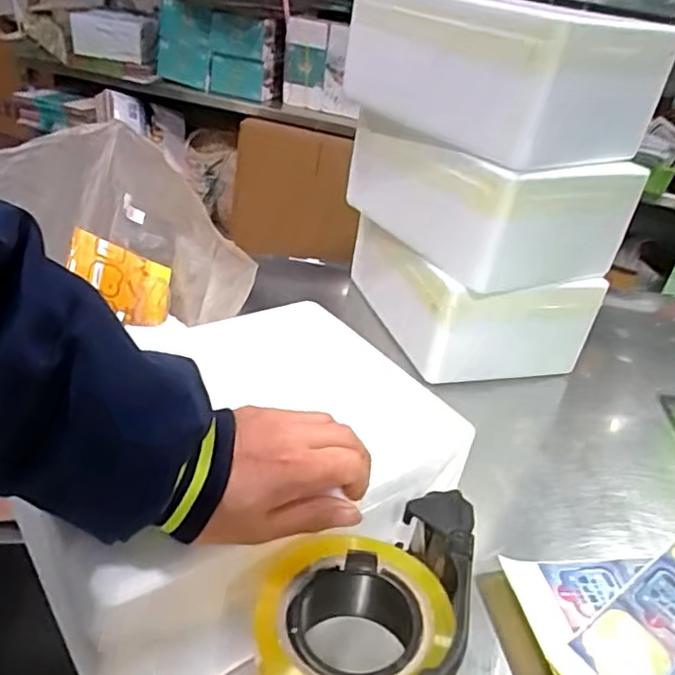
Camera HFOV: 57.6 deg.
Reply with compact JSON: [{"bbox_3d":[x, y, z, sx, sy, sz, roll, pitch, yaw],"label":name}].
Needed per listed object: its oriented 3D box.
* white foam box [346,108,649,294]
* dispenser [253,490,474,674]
[{"bbox_3d":[0.178,-0.175,0.771,0.196,0.143,0.297,-13,38,-32],"label":"white foam box"},{"bbox_3d":[0.020,0.157,0.360,0.105,0.052,0.162,16,32,15],"label":"dispenser"}]

